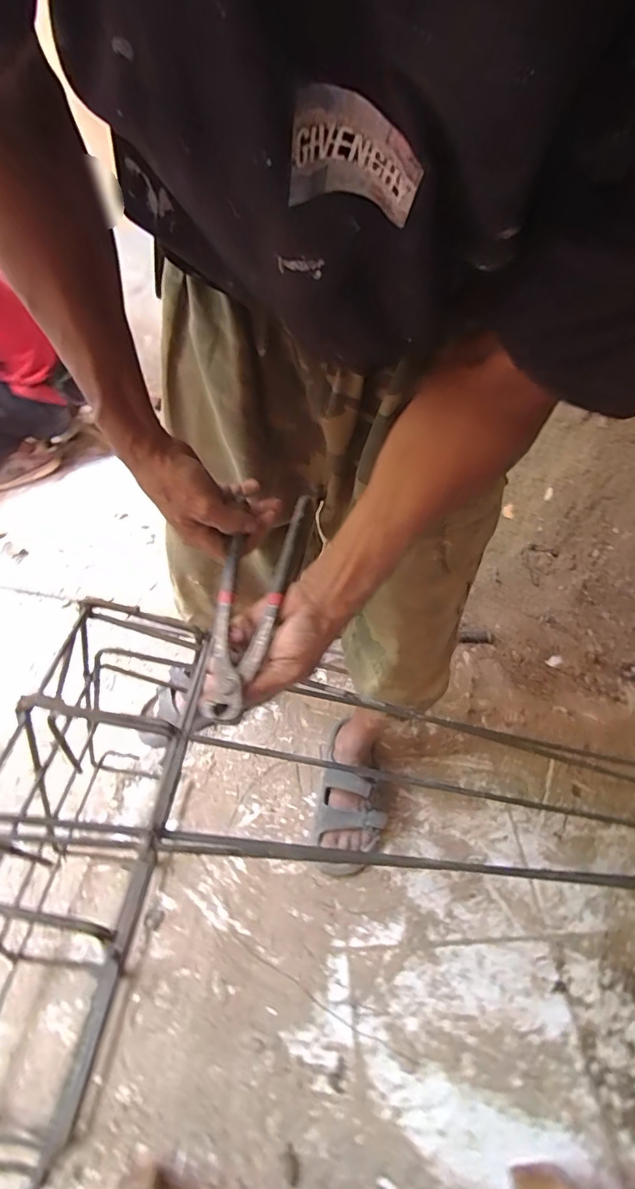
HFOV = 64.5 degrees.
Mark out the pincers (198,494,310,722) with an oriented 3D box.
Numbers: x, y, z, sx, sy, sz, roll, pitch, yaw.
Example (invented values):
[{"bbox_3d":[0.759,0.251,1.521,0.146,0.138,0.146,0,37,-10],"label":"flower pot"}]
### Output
[{"bbox_3d":[-0.062,0.002,0.443,0.058,0.013,0.214,11,66,13],"label":"pincers"}]

